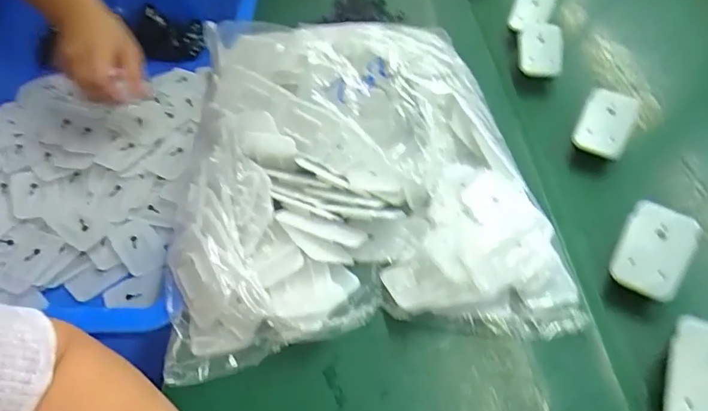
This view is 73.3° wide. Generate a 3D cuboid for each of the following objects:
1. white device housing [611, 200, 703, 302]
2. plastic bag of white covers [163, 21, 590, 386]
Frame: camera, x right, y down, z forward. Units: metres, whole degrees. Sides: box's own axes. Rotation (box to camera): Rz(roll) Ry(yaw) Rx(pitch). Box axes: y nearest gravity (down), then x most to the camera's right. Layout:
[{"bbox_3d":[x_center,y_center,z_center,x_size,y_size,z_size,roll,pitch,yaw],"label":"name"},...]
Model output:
[{"bbox_3d":[0.218,0.032,0.344,0.045,0.009,0.066,27,79,16],"label":"white device housing"},{"bbox_3d":[0.000,-0.038,0.390,0.282,0.089,0.301,-6,49,-3],"label":"plastic bag of white covers"}]

